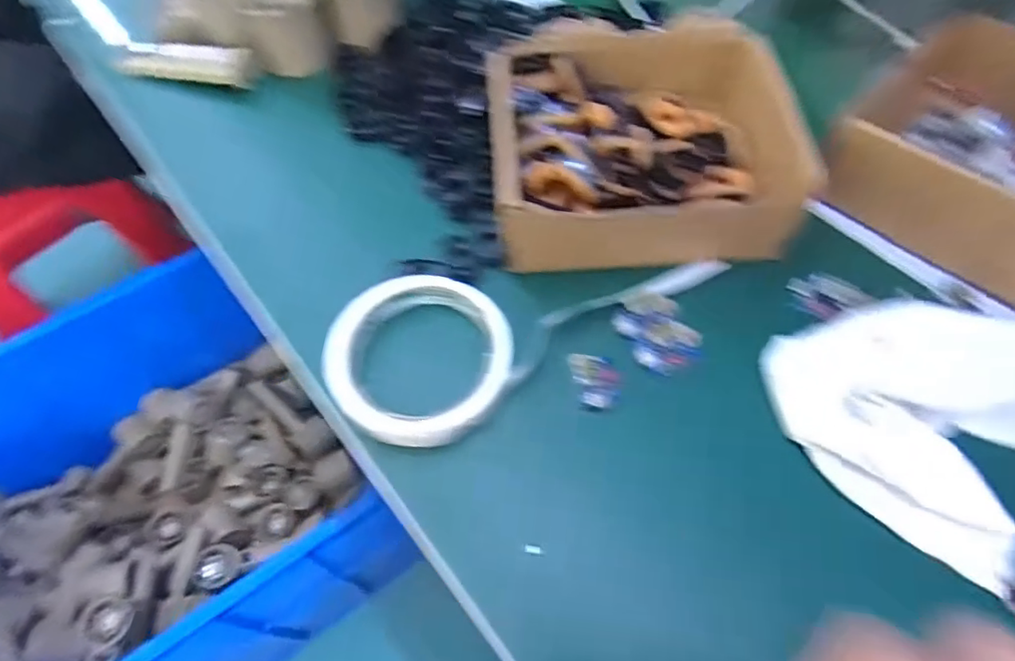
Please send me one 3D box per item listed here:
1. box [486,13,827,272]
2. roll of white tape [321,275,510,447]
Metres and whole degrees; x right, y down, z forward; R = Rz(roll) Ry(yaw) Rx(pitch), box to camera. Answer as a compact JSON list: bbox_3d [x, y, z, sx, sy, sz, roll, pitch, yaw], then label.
[{"bbox_3d":[0.079,-0.121,0.357,0.174,0.049,0.166,-3,59,-2],"label":"box"},{"bbox_3d":[-0.046,0.013,0.308,0.092,0.017,0.094,0,58,0],"label":"roll of white tape"}]

